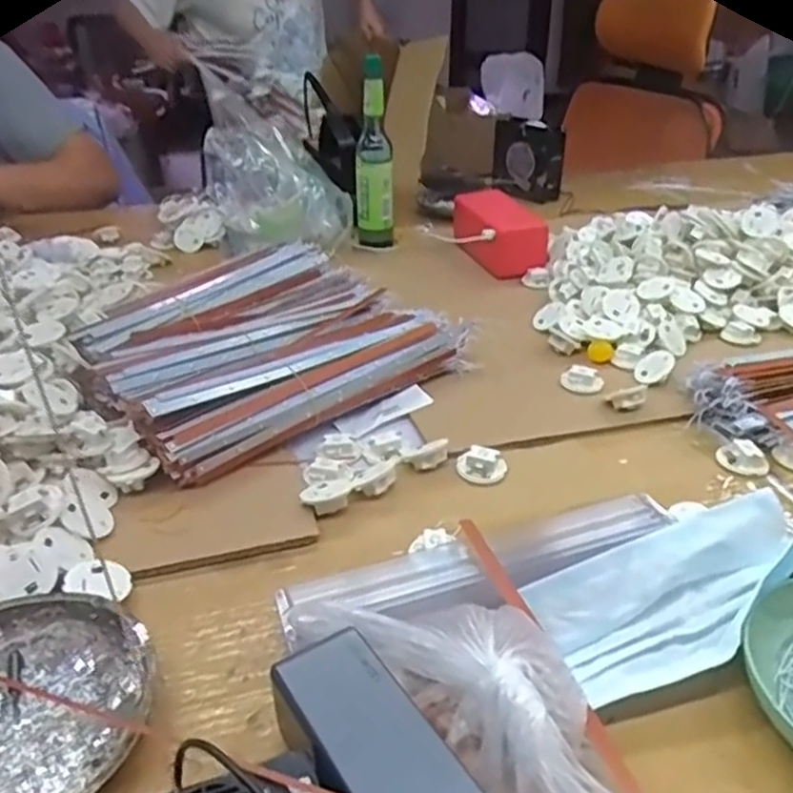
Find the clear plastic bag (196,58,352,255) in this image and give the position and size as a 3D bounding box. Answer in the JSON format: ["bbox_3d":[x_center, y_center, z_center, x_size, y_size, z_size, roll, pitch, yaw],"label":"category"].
[{"bbox_3d":[-0.166,-0.266,0.930,0.187,0.149,0.132,7,32,12],"label":"clear plastic bag"}]

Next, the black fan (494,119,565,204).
[{"bbox_3d":[0.215,-0.392,1.206,0.125,0.126,0.034,12,26,34],"label":"black fan"}]

